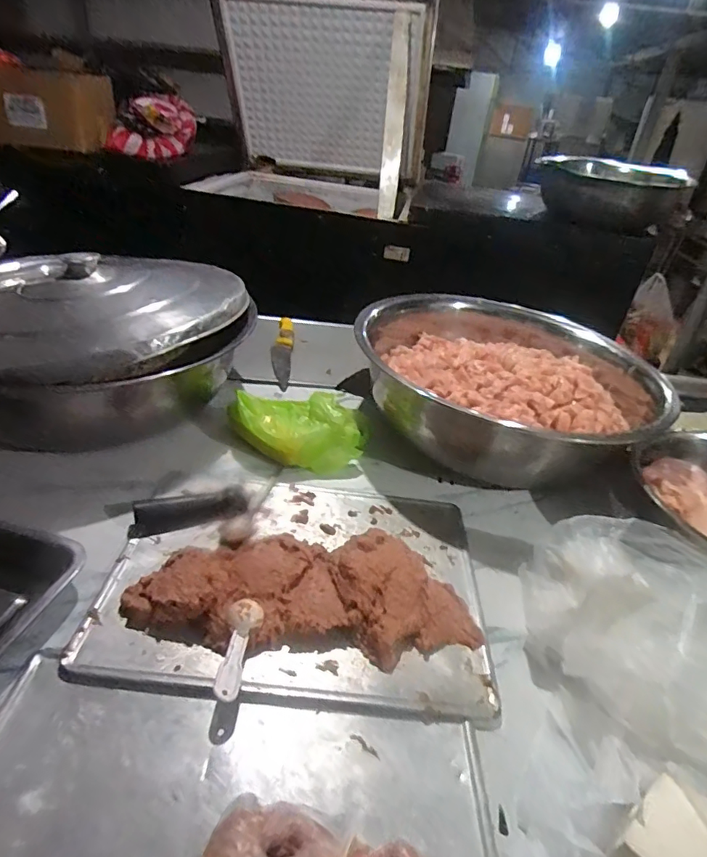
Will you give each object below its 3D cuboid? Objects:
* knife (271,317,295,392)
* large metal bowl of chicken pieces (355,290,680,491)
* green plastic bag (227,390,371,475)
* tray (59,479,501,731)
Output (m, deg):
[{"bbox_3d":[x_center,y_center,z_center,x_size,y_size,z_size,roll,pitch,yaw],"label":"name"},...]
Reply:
[{"bbox_3d":[-0.160,-0.181,1.147,0.047,0.028,0.296,4,32,-8],"label":"knife"},{"bbox_3d":[0.278,-0.118,0.993,0.524,0.168,0.543,6,32,-4],"label":"large metal bowl of chicken pieces"},{"bbox_3d":[-0.090,-0.007,0.851,0.219,0.080,0.123,12,33,7],"label":"green plastic bag"},{"bbox_3d":[-0.065,0.168,0.642,0.453,0.078,0.341,7,32,-2],"label":"tray"}]

